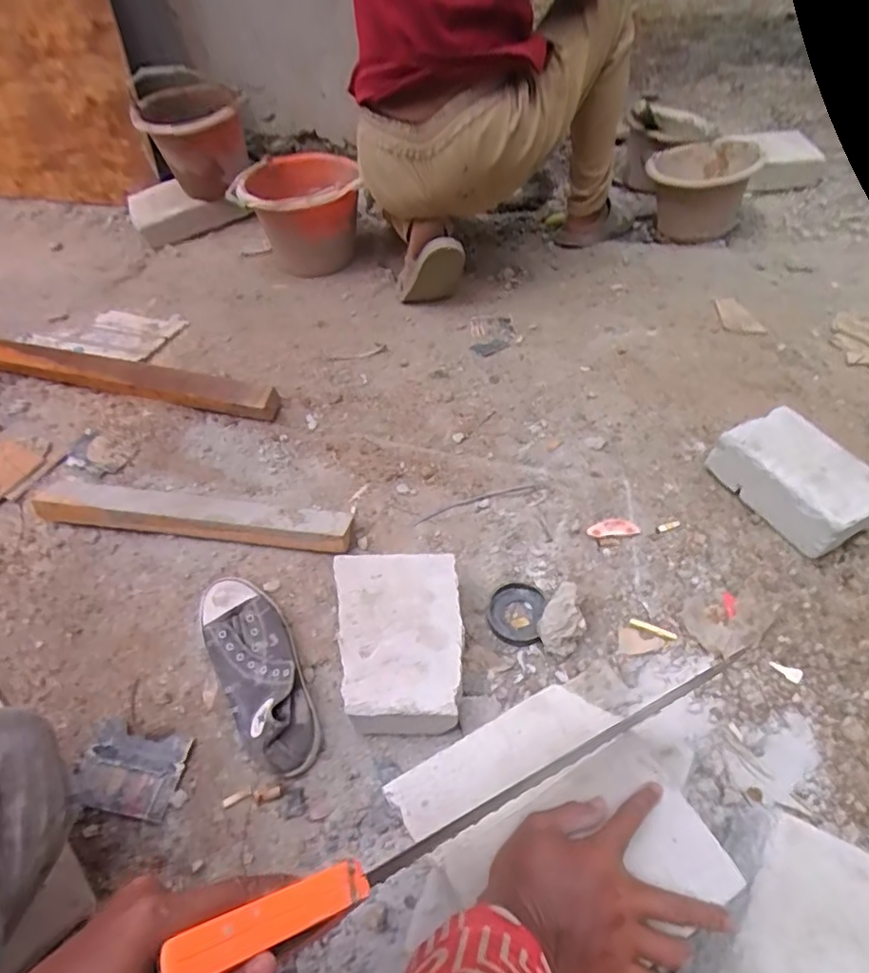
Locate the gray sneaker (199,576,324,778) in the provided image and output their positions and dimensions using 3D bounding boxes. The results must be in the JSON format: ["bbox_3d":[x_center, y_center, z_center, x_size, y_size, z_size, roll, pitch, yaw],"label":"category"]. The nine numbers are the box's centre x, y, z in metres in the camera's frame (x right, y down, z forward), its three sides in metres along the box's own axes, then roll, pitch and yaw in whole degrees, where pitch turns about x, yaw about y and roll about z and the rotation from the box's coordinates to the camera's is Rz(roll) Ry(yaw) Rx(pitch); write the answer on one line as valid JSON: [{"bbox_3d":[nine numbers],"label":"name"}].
[{"bbox_3d":[-0.219,0.220,0.682,0.100,0.076,0.264,-27,54,-17],"label":"gray sneaker"}]

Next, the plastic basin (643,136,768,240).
[{"bbox_3d":[0.630,-0.720,1.322,0.225,0.161,0.235,-2,50,3],"label":"plastic basin"}]

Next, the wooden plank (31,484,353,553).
[{"bbox_3d":[-0.382,0.037,0.851,0.492,0.049,0.084,5,51,9],"label":"wooden plank"}]

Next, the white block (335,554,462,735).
[{"bbox_3d":[-0.044,0.192,0.682,0.155,0.087,0.214,-6,50,-1],"label":"white block"}]

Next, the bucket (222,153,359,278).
[{"bbox_3d":[-0.305,-0.632,1.288,0.275,0.195,0.284,-10,50,-4],"label":"bucket"}]

